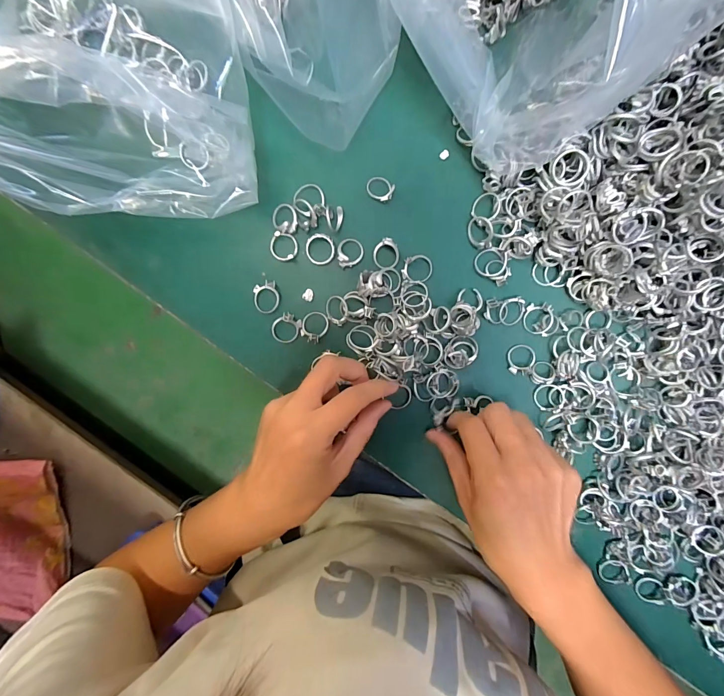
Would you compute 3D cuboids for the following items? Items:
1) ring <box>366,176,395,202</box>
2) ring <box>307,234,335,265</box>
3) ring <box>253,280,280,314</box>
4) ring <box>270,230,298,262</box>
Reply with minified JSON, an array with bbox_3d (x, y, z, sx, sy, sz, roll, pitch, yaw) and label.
[{"bbox_3d":[0.014,-0.119,0.264,0.021,0.005,0.017,38,96,-3],"label":"ring"},{"bbox_3d":[-0.031,-0.074,0.266,0.022,0.004,0.023,0,96,1],"label":"ring"},{"bbox_3d":[-0.073,-0.039,0.269,0.019,0.009,0.024,-2,96,1],"label":"ring"},{"bbox_3d":[-0.059,-0.076,0.266,0.020,0.005,0.021,0,96,1],"label":"ring"}]

